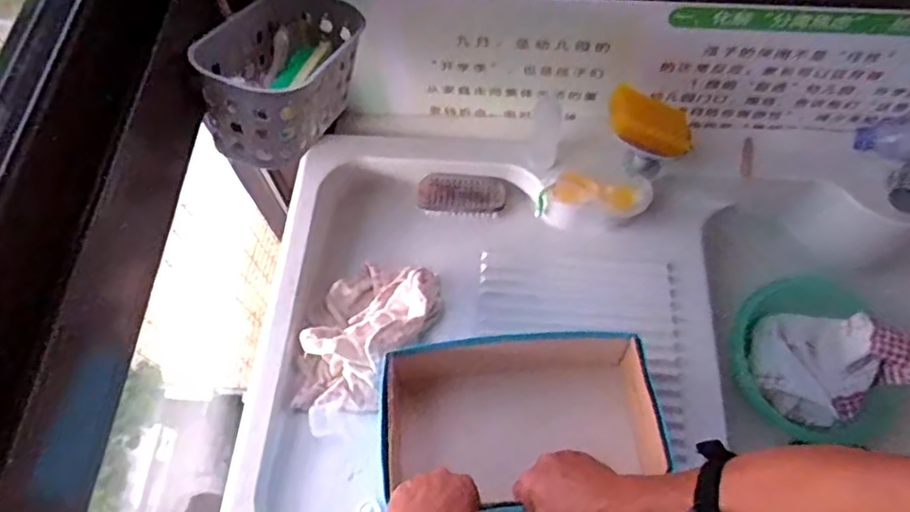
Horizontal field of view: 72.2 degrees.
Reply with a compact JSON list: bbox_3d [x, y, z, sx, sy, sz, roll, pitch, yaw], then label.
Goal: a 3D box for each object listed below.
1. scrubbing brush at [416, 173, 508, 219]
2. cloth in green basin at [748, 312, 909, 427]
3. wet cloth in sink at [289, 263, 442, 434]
[{"bbox_3d":[0.009,-0.087,0.882,0.125,0.023,0.060,3,64,4],"label":"scrubbing brush"},{"bbox_3d":[0.508,0.138,0.853,0.187,0.080,0.159,-20,65,-7],"label":"cloth in green basin"},{"bbox_3d":[-0.118,0.092,0.759,0.135,0.063,0.236,31,69,16],"label":"wet cloth in sink"}]

